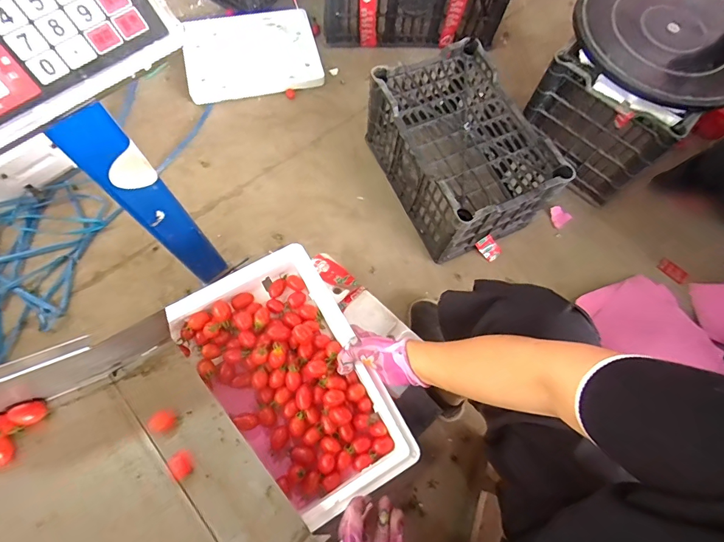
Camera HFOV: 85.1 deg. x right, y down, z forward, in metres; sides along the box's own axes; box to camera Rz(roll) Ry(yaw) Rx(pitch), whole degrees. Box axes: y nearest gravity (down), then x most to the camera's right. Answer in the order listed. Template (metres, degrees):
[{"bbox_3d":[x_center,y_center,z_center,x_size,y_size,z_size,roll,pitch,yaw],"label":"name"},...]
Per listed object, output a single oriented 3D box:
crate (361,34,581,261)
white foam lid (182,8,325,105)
[{"bbox_3d":[0.207,-0.260,0.878,0.247,0.207,0.378,-25,74,-11],"label":"crate"},{"bbox_3d":[-0.295,-0.587,1.067,0.348,0.035,0.263,-12,72,-7],"label":"white foam lid"}]

